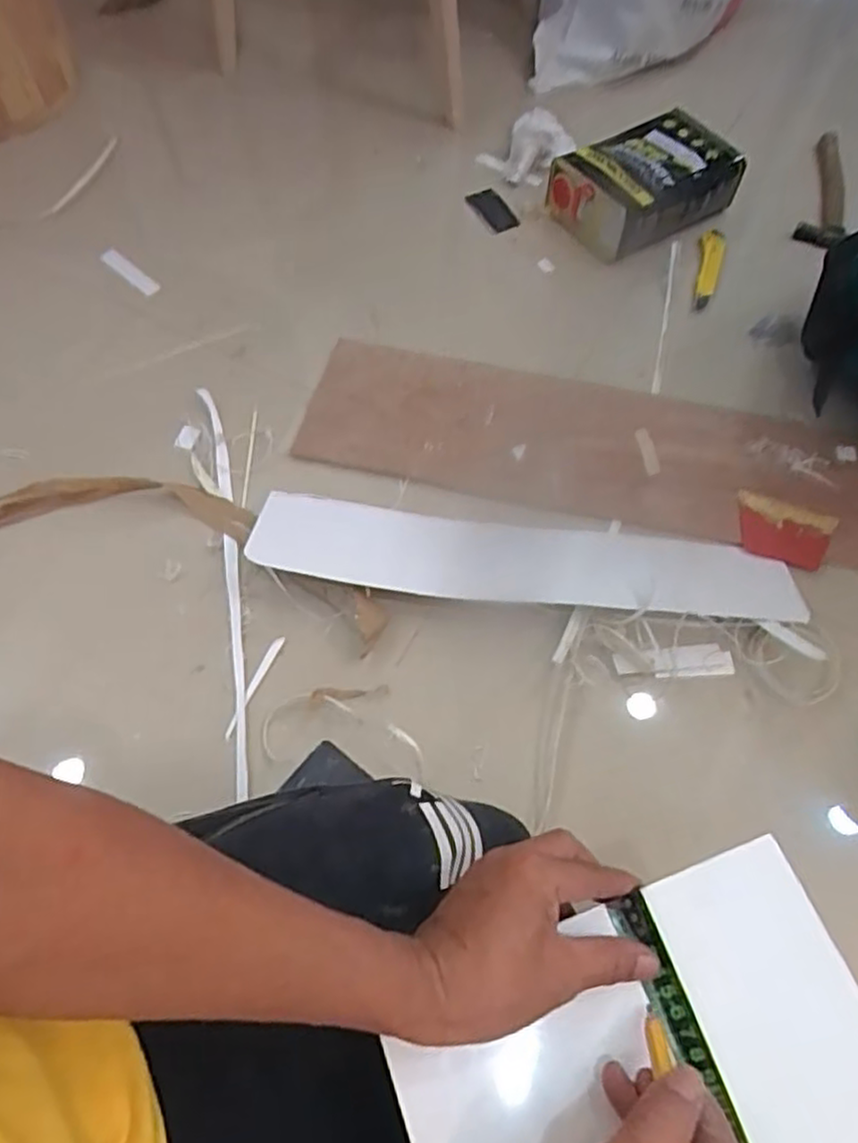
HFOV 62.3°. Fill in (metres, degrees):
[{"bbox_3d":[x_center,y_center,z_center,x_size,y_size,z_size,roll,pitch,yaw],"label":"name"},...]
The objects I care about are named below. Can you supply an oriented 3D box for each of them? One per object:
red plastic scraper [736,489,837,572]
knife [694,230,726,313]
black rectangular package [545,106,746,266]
[{"bbox_3d":[0.415,-0.046,0.834,0.109,0.007,0.080,21,71,8],"label":"red plastic scraper"},{"bbox_3d":[0.418,-0.457,1.059,0.038,0.016,0.165,16,63,9],"label":"knife"},{"bbox_3d":[0.323,-0.585,1.077,0.245,0.095,0.167,-30,66,-14],"label":"black rectangular package"}]

